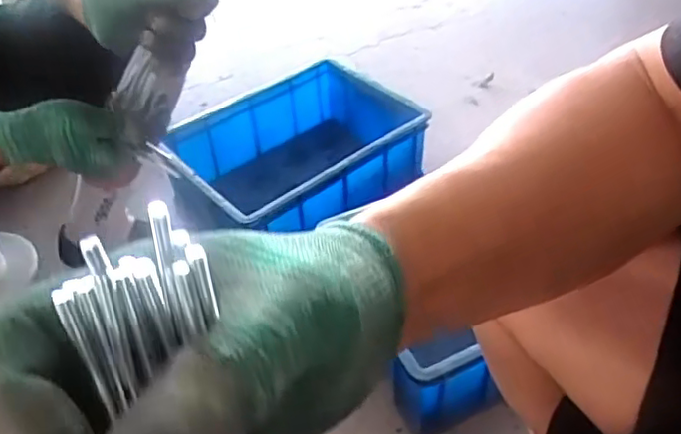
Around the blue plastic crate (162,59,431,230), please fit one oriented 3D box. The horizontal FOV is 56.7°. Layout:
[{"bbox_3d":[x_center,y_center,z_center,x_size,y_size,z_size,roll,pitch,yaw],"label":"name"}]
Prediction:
[{"bbox_3d":[-0.091,-0.073,1.184,0.377,0.242,0.342,-25,47,-21],"label":"blue plastic crate"}]

